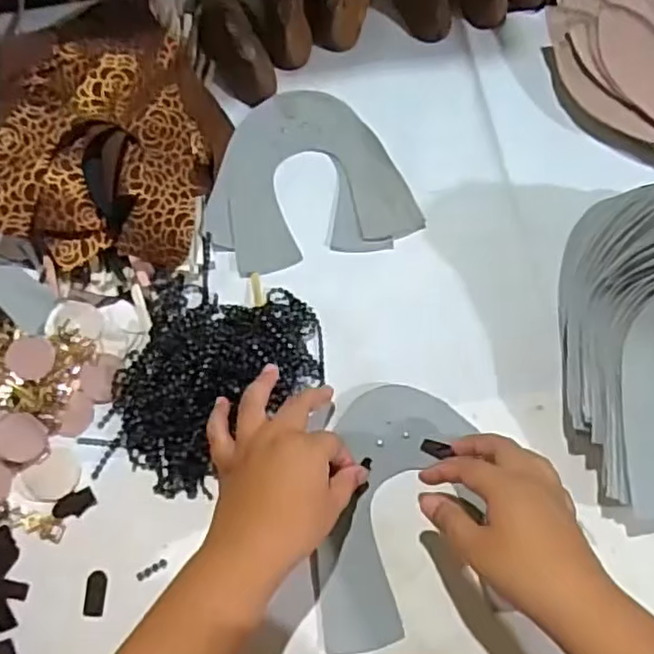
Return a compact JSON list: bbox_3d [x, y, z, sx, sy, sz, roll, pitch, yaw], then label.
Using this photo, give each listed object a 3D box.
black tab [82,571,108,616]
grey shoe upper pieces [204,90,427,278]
[{"bbox_3d":[-0.153,0.175,0.445,0.014,0.004,0.027,0,65,3],"label":"black tab"},{"bbox_3d":[-0.021,-0.130,0.569,0.166,0.011,0.161,-12,65,-3],"label":"grey shoe upper pieces"}]

